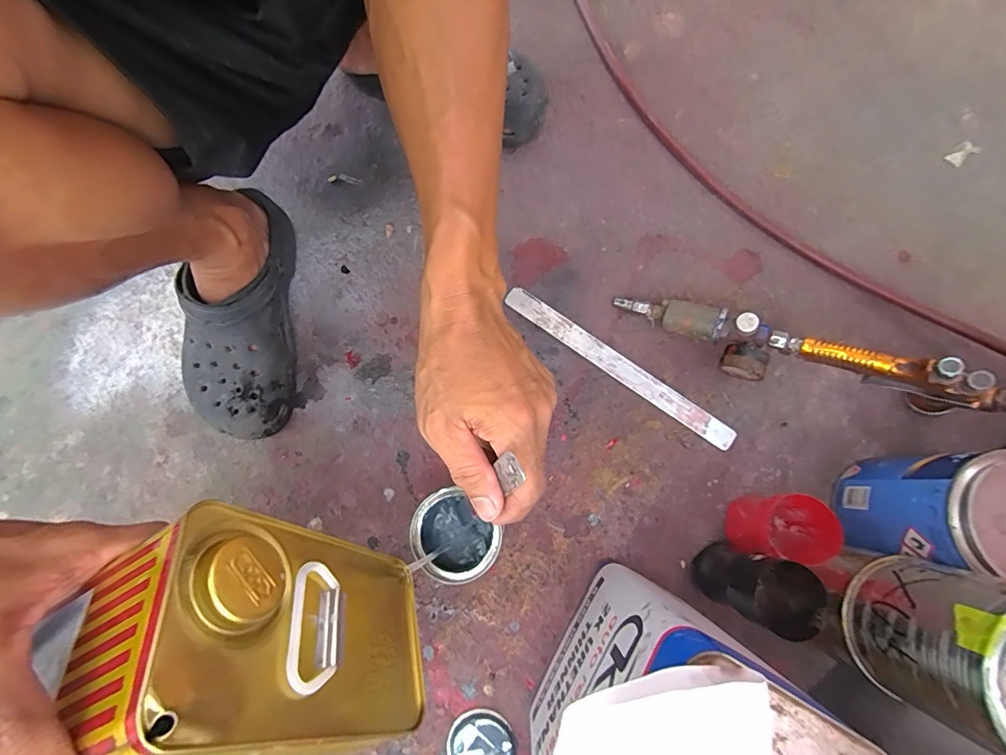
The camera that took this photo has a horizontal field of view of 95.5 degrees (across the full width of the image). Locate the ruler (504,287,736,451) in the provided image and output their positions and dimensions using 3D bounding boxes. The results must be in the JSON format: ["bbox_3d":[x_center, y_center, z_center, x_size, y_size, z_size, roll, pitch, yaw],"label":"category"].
[{"bbox_3d":[0.123,-0.013,0.496,0.279,0.004,0.025,36,87,8],"label":"ruler"}]

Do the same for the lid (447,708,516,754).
[{"bbox_3d":[-0.021,0.343,0.422,0.059,0.014,0.058,0,79,1],"label":"lid"}]

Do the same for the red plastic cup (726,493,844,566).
[{"bbox_3d":[0.244,0.132,0.397,0.053,0.092,0.055,0,79,1],"label":"red plastic cup"}]

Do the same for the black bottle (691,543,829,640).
[{"bbox_3d":[0.212,0.176,0.391,0.064,0.117,0.052,24,80,5],"label":"black bottle"}]

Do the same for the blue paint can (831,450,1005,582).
[{"bbox_3d":[0.376,0.113,0.395,0.104,0.137,0.090,11,79,3],"label":"blue paint can"}]

